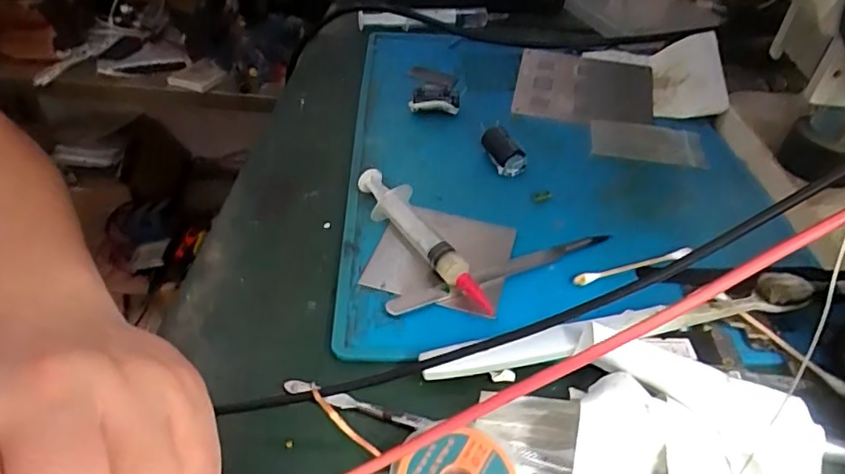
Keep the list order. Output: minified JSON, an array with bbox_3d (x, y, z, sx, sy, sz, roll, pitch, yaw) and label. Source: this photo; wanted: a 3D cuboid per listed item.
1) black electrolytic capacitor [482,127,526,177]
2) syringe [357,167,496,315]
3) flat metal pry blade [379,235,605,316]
[{"bbox_3d":[0.049,-0.053,0.346,0.018,0.018,0.031,-8,42,-14],"label":"black electrolytic capacitor"},{"bbox_3d":[-0.001,-0.001,0.285,0.017,0.019,0.108,-22,47,-27],"label":"syringe"},{"bbox_3d":[0.040,0.016,0.281,0.124,0.005,0.010,-16,45,-22],"label":"flat metal pry blade"}]

